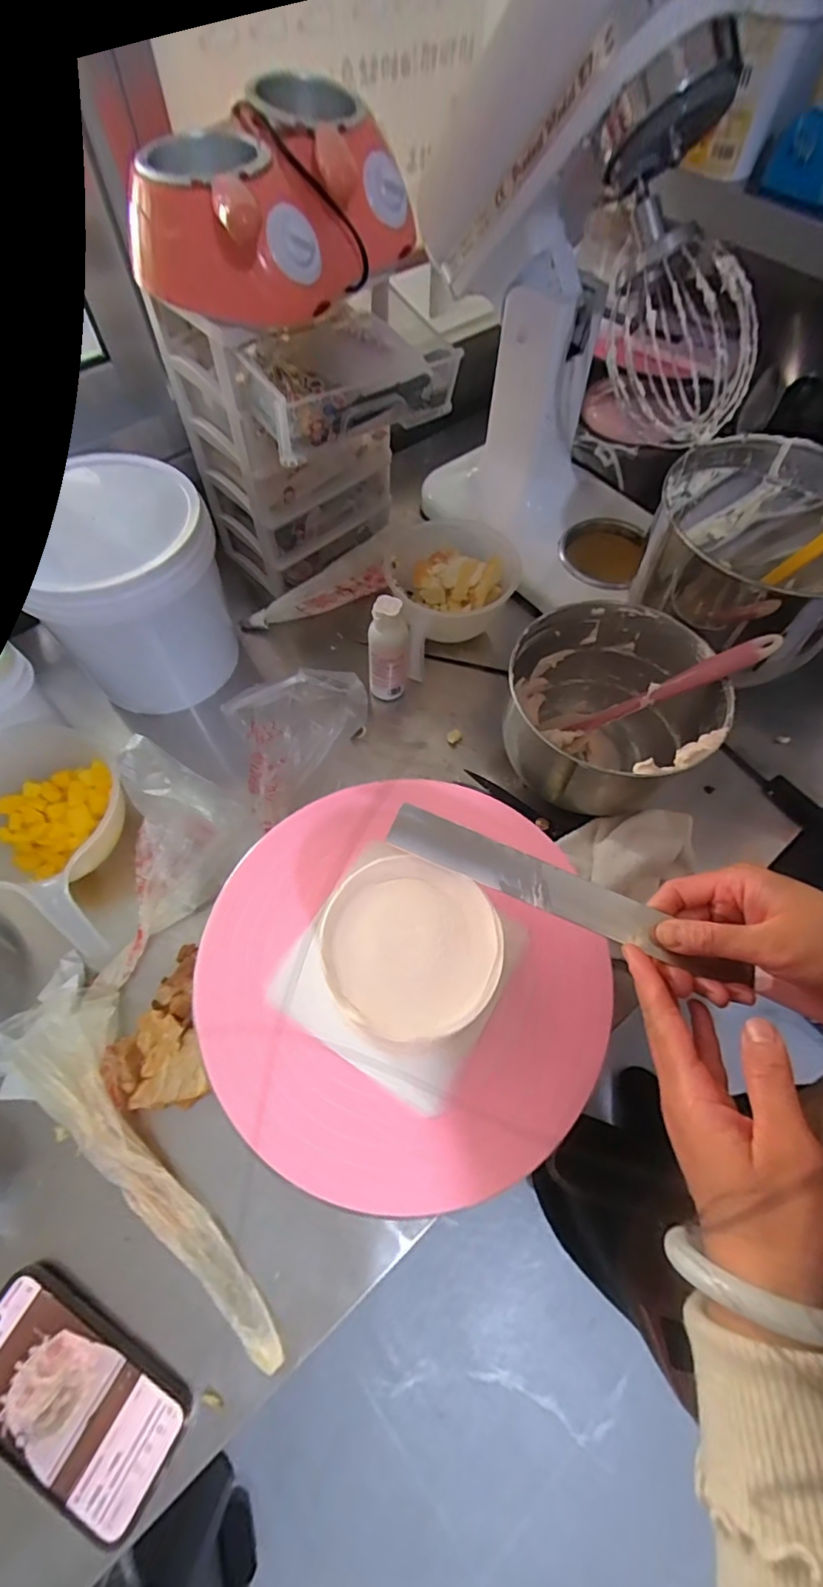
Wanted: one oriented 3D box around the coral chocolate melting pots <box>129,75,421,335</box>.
[{"bbox_3d":[-0.107,-0.500,0.460,0.137,0.093,0.237,30,66,14],"label":"coral chocolate melting pots"}]

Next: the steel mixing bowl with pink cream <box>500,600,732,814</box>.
[{"bbox_3d":[0.197,-0.072,0.567,0.191,0.143,0.194,0,62,-1],"label":"steel mixing bowl with pink cream"}]

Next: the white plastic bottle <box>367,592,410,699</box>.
[{"bbox_3d":[-0.025,-0.158,0.608,0.047,0.121,0.036,-2,62,-2],"label":"white plastic bottle"}]

